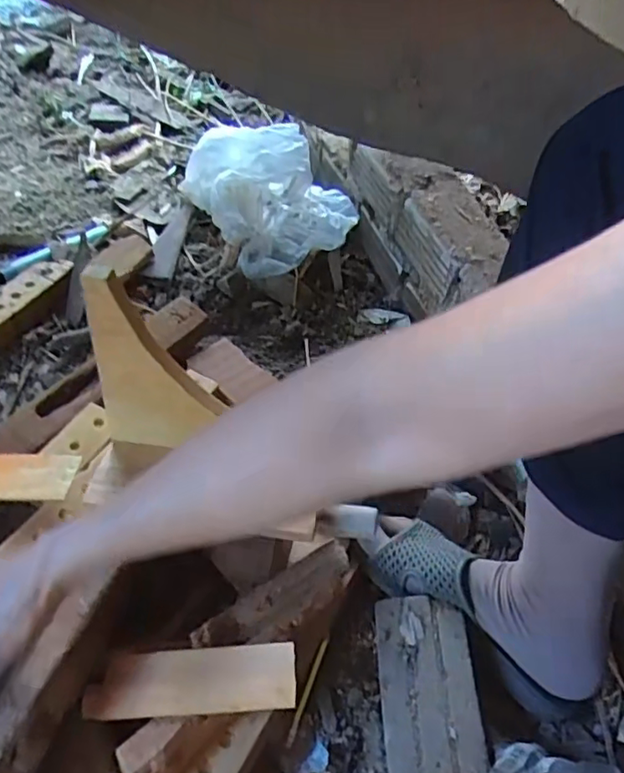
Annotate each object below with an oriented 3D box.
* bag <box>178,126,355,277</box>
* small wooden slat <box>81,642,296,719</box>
[{"bbox_3d":[-0.055,-0.298,0.878,0.212,0.124,0.272,-18,54,-21],"label":"bag"},{"bbox_3d":[-0.091,0.224,0.451,0.157,0.006,0.050,-6,38,6],"label":"small wooden slat"}]

